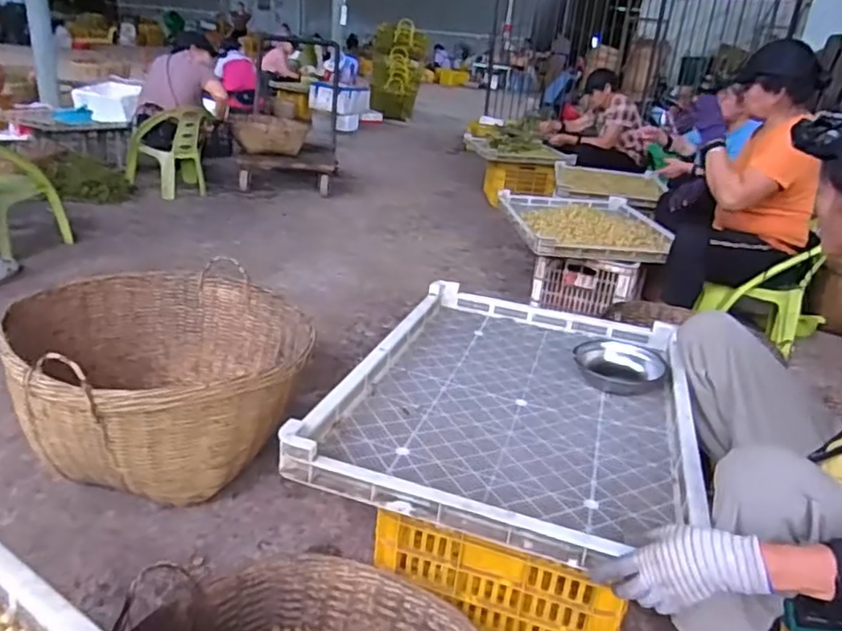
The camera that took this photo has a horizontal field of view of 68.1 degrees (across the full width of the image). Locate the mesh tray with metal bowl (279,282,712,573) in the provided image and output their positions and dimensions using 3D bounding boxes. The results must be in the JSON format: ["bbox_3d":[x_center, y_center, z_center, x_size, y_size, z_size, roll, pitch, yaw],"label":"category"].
[{"bbox_3d":[0.180,0.131,1.119,0.557,0.068,0.735,11,24,14],"label":"mesh tray with metal bowl"}]

